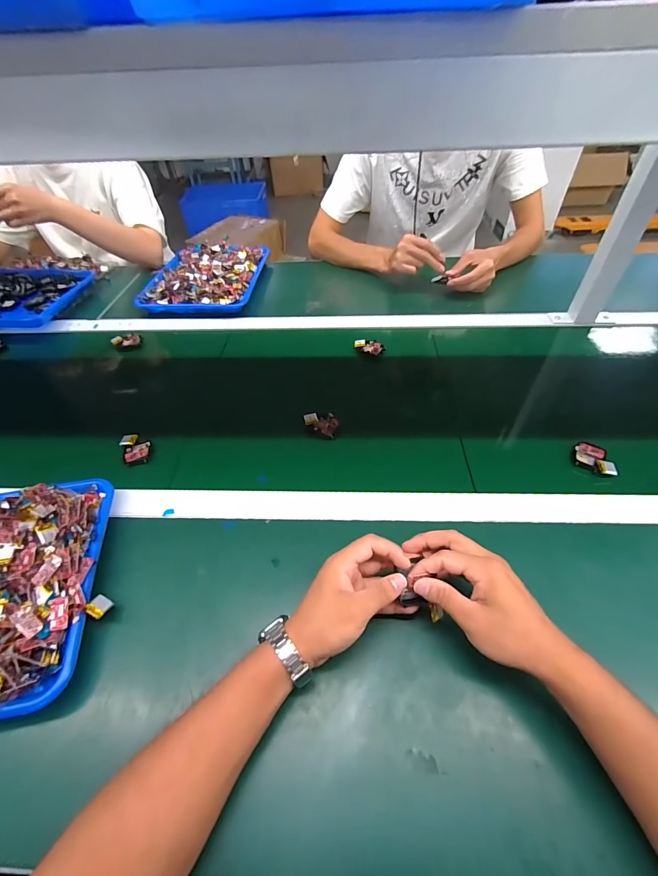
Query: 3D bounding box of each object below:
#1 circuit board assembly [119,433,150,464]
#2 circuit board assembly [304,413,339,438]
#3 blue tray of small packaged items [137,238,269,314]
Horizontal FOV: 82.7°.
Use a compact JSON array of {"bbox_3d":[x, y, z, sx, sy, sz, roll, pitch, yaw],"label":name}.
[{"bbox_3d":[-0.281,0.014,0.543,0.039,0.012,0.050,-19,49,-12],"label":"circuit board assembly"},{"bbox_3d":[-0.012,-0.024,0.569,0.056,0.011,0.037,20,52,21],"label":"circuit board assembly"},{"bbox_3d":[-0.285,-0.388,0.887,0.230,0.041,0.299,2,48,6],"label":"blue tray of small packaged items"}]

